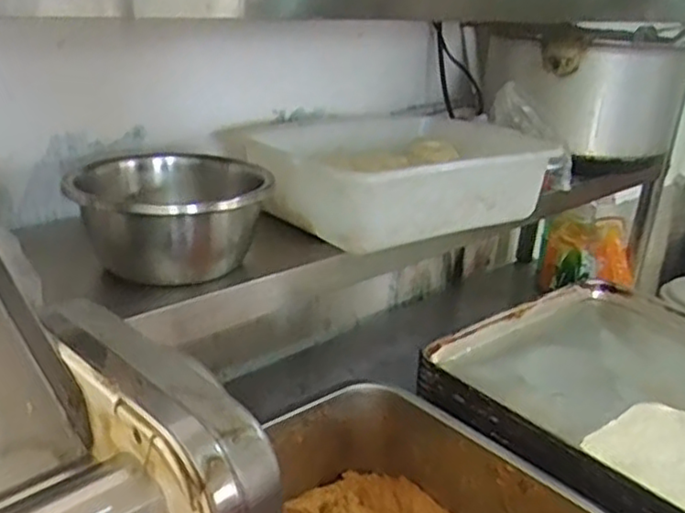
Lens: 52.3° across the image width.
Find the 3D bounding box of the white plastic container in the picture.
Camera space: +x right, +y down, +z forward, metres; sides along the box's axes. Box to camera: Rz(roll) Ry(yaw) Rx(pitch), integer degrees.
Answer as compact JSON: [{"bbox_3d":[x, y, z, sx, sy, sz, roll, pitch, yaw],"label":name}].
[{"bbox_3d":[0.073,-0.095,0.855,0.343,0.093,0.234,-9,25,-30],"label":"white plastic container"}]

